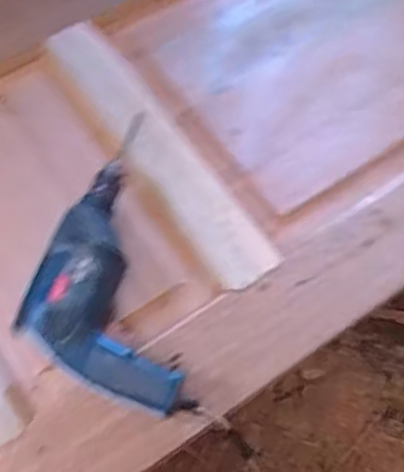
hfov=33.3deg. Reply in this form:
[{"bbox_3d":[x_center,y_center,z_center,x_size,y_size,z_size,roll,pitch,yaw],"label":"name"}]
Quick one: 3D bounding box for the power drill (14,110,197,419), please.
[{"bbox_3d":[-0.111,0.027,0.685,0.161,0.063,0.333,-12,65,-9],"label":"power drill"}]

